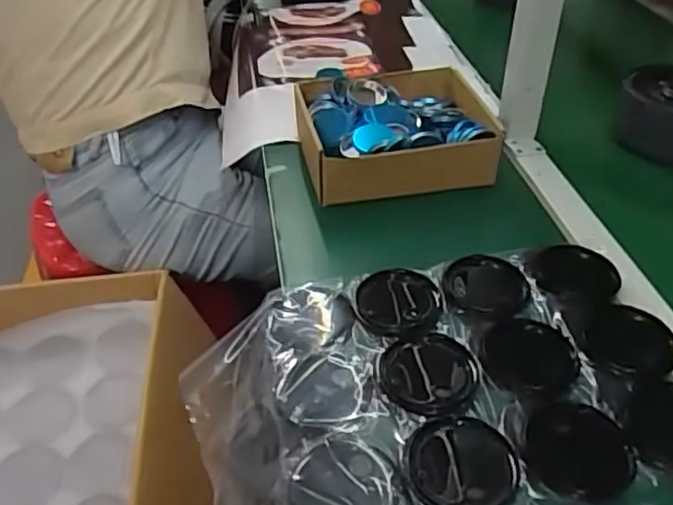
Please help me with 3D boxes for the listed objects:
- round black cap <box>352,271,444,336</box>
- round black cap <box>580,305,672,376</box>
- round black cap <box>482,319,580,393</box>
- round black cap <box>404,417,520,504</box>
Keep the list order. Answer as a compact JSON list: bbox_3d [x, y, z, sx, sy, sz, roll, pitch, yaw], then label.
[{"bbox_3d":[0.055,0.043,0.571,0.073,0.006,0.077,-1,40,1],"label":"round black cap"},{"bbox_3d":[0.248,0.075,0.538,0.073,0.013,0.069,-1,40,1],"label":"round black cap"},{"bbox_3d":[0.160,0.085,0.526,0.071,0.009,0.078,-1,40,1],"label":"round black cap"},{"bbox_3d":[0.088,0.149,0.448,0.077,0.007,0.075,-1,40,1],"label":"round black cap"}]

